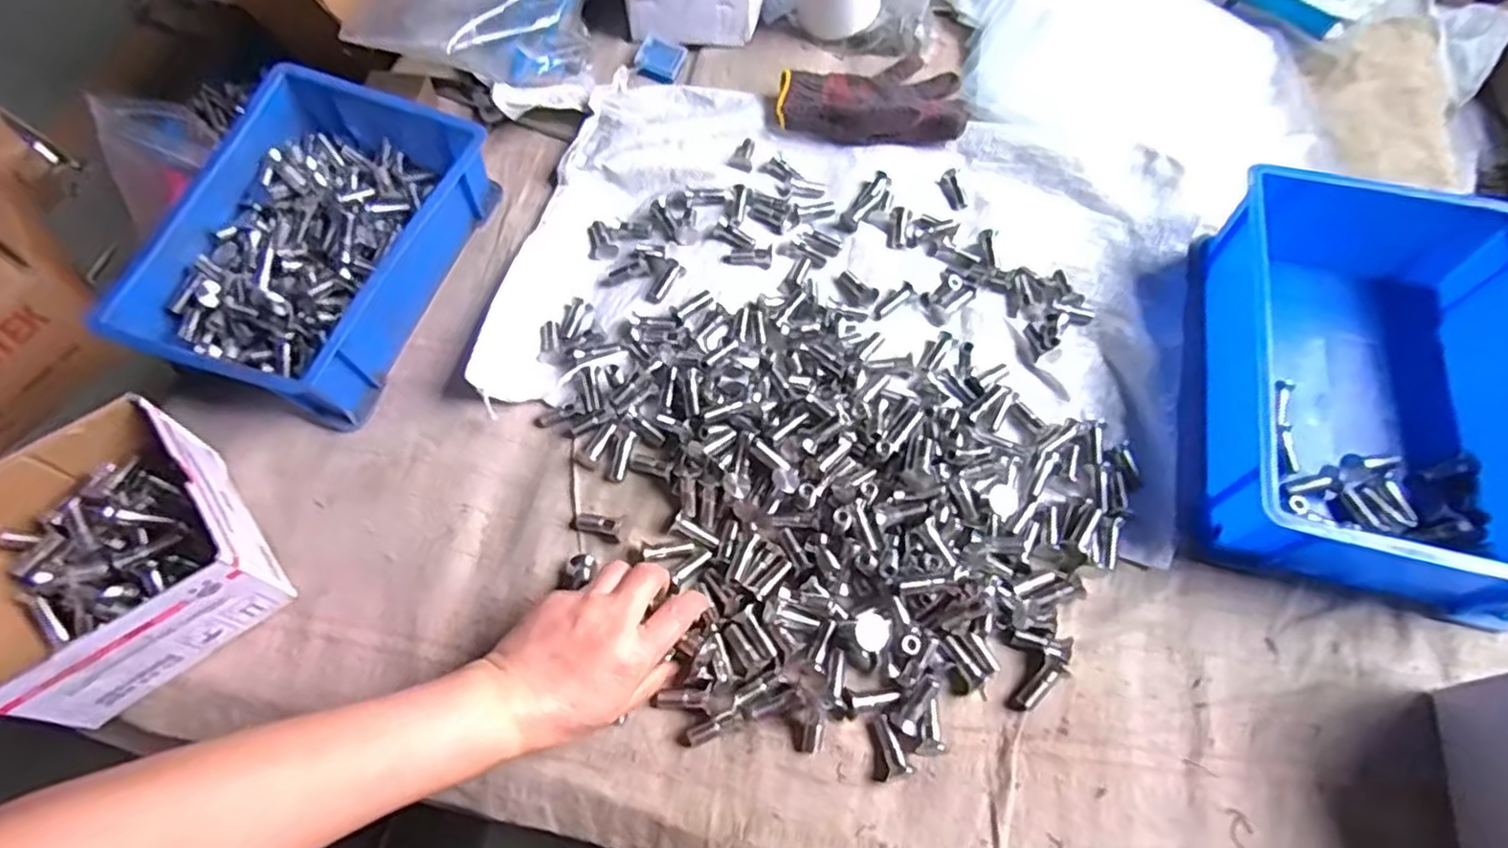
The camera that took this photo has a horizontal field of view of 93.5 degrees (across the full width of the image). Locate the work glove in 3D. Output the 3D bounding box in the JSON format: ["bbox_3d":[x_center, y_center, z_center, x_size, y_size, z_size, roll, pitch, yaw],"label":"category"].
[{"bbox_3d":[0.112,-0.315,0.666,0.168,0.029,0.113,5,64,3],"label":"work glove"}]

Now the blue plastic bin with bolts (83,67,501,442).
[{"bbox_3d":[-0.325,-0.136,0.542,0.166,0.089,0.252,19,65,10],"label":"blue plastic bin with bolts"}]

